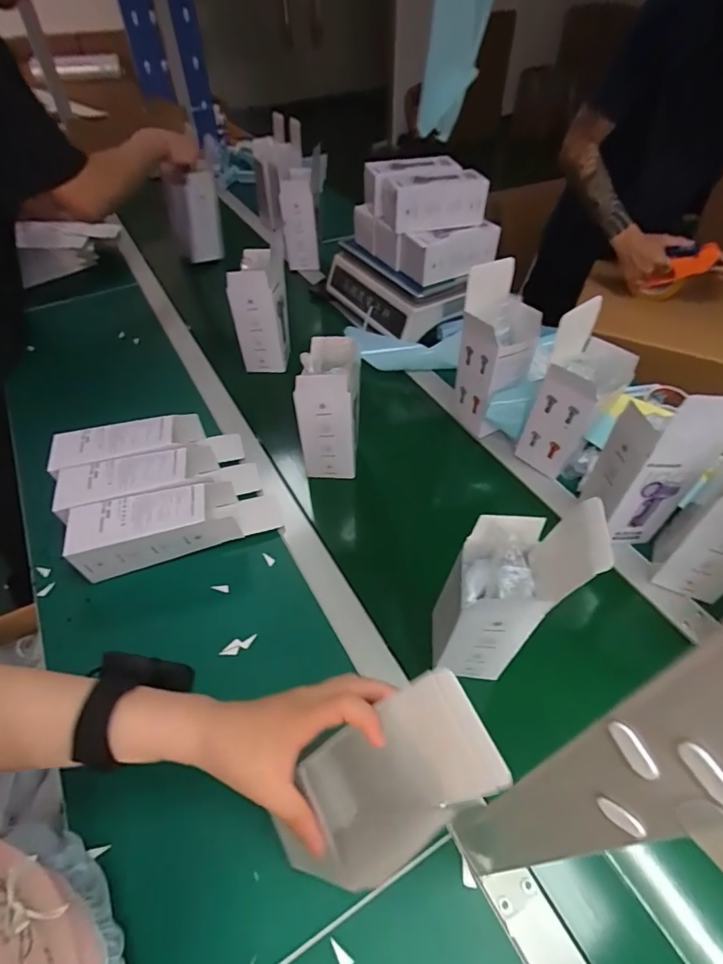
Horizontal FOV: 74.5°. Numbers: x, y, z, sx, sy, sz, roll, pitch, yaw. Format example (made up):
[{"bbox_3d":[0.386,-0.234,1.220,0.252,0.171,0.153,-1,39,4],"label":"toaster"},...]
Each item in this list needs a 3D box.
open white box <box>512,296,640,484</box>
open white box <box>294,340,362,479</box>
[{"bbox_3d":[0.281,-0.108,0.627,0.083,0.234,0.080,-30,55,-21],"label":"open white box"},{"bbox_3d":[-0.043,-0.096,0.662,0.071,0.182,0.081,4,50,6],"label":"open white box"}]

